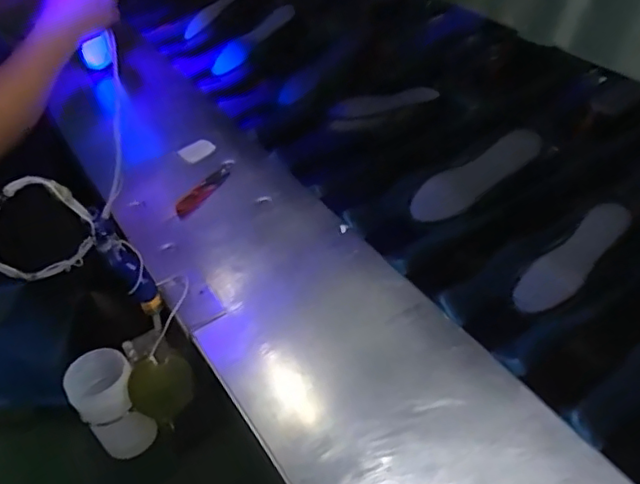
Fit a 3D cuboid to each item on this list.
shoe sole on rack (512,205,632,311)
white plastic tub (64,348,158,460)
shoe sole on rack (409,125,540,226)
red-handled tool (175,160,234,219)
[{"bbox_3d":[0.292,0.020,0.682,0.163,0.017,0.050,-44,51,1],"label":"shoe sole on rack"},{"bbox_3d":[-0.244,0.189,0.691,0.069,0.118,0.082,-27,47,-20],"label":"white plastic tub"},{"bbox_3d":[0.213,-0.088,0.806,0.195,0.015,0.058,-33,76,3],"label":"shoe sole on rack"},{"bbox_3d":[-0.154,-0.075,0.804,0.027,0.010,0.136,16,45,18],"label":"red-handled tool"}]

